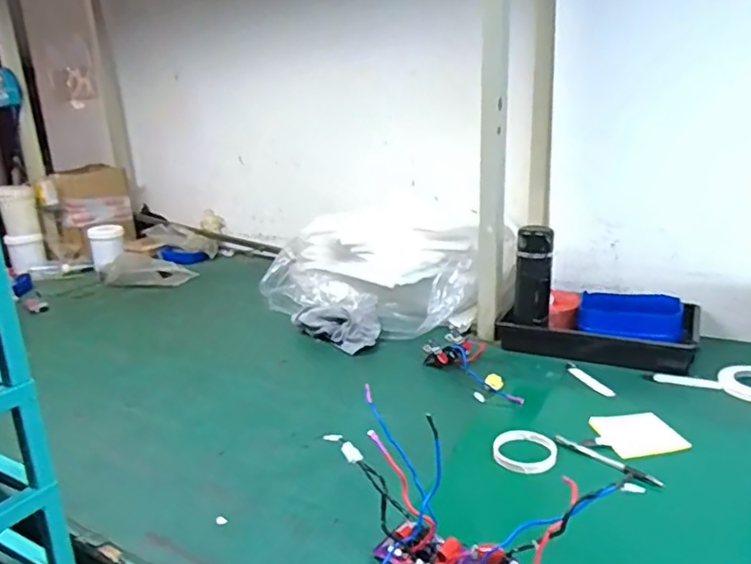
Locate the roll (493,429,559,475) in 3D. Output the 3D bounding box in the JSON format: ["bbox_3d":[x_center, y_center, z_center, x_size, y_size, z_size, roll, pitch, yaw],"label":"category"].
[{"bbox_3d":[0.217,0.243,0.844,0.087,0.019,0.084,-3,16,1],"label":"roll"}]

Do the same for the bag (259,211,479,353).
[{"bbox_3d":[-0.034,-0.027,1.430,0.385,0.210,0.507,-10,17,-22],"label":"bag"}]

